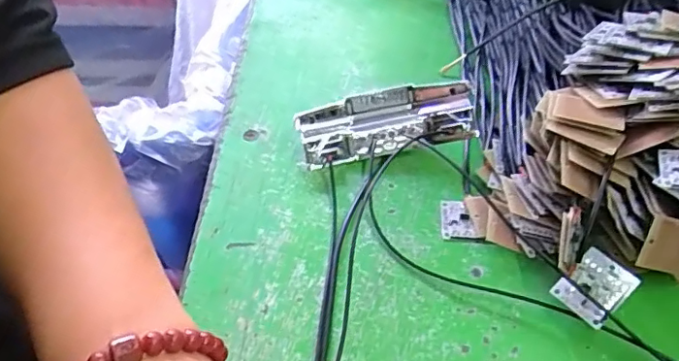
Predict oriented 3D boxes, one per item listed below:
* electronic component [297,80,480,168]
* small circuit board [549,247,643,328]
[{"bbox_3d":[0.025,-0.034,0.330,0.094,0.029,0.039,-7,49,-5],"label":"electronic component"},{"bbox_3d":[0.116,0.047,0.260,0.032,0.006,0.025,-40,64,-14],"label":"small circuit board"}]

